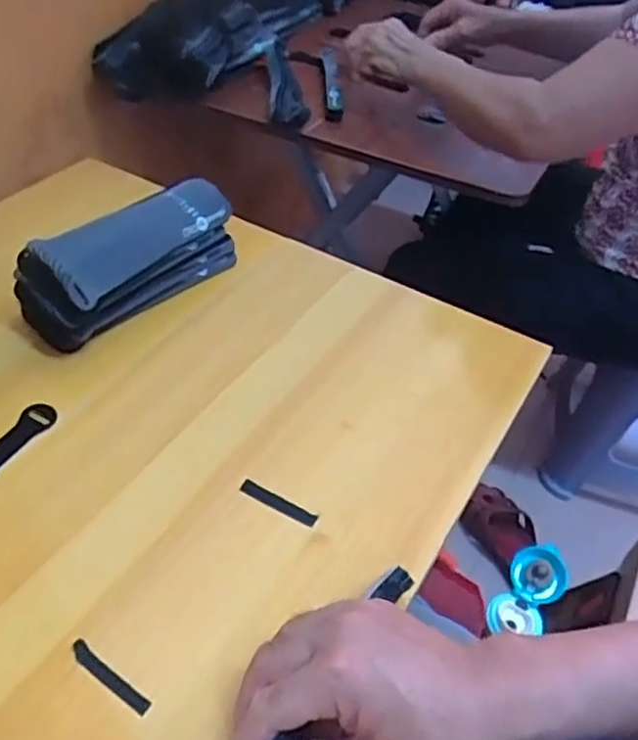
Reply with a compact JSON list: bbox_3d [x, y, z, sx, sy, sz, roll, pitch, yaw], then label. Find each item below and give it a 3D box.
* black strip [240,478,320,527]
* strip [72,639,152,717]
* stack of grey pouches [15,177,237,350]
[{"bbox_3d":[-0.029,0.095,0.479,0.059,0.006,0.012,22,47,17],"label":"black strip"},{"bbox_3d":[-0.123,0.179,0.390,0.061,0.004,0.010,29,50,22],"label":"strip"},{"bbox_3d":[-0.165,-0.101,0.606,0.066,0.077,0.209,30,50,23],"label":"stack of grey pouches"}]

